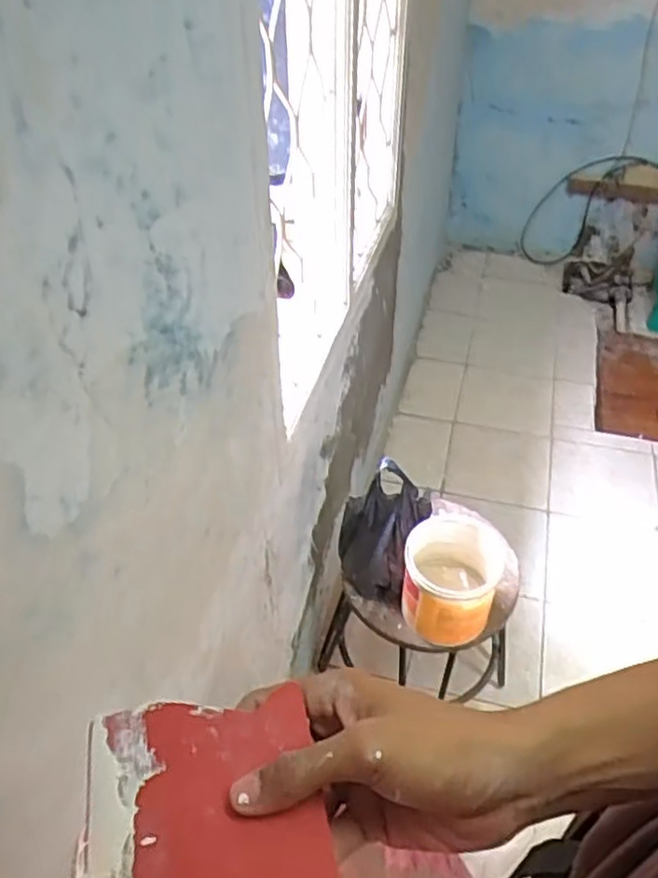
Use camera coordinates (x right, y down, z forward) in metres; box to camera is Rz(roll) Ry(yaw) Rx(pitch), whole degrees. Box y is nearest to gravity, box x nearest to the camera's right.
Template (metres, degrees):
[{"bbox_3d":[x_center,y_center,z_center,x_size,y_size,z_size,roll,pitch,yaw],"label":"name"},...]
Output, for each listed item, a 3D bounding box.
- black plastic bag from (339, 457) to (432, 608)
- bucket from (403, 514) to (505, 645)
[{"bbox_3d":[0.093,0.164,1.206,0.148,0.213,0.137,6,45,6],"label":"black plastic bag"},{"bbox_3d":[0.197,0.233,1.181,0.136,0.132,0.169,6,45,6],"label":"bucket"}]

